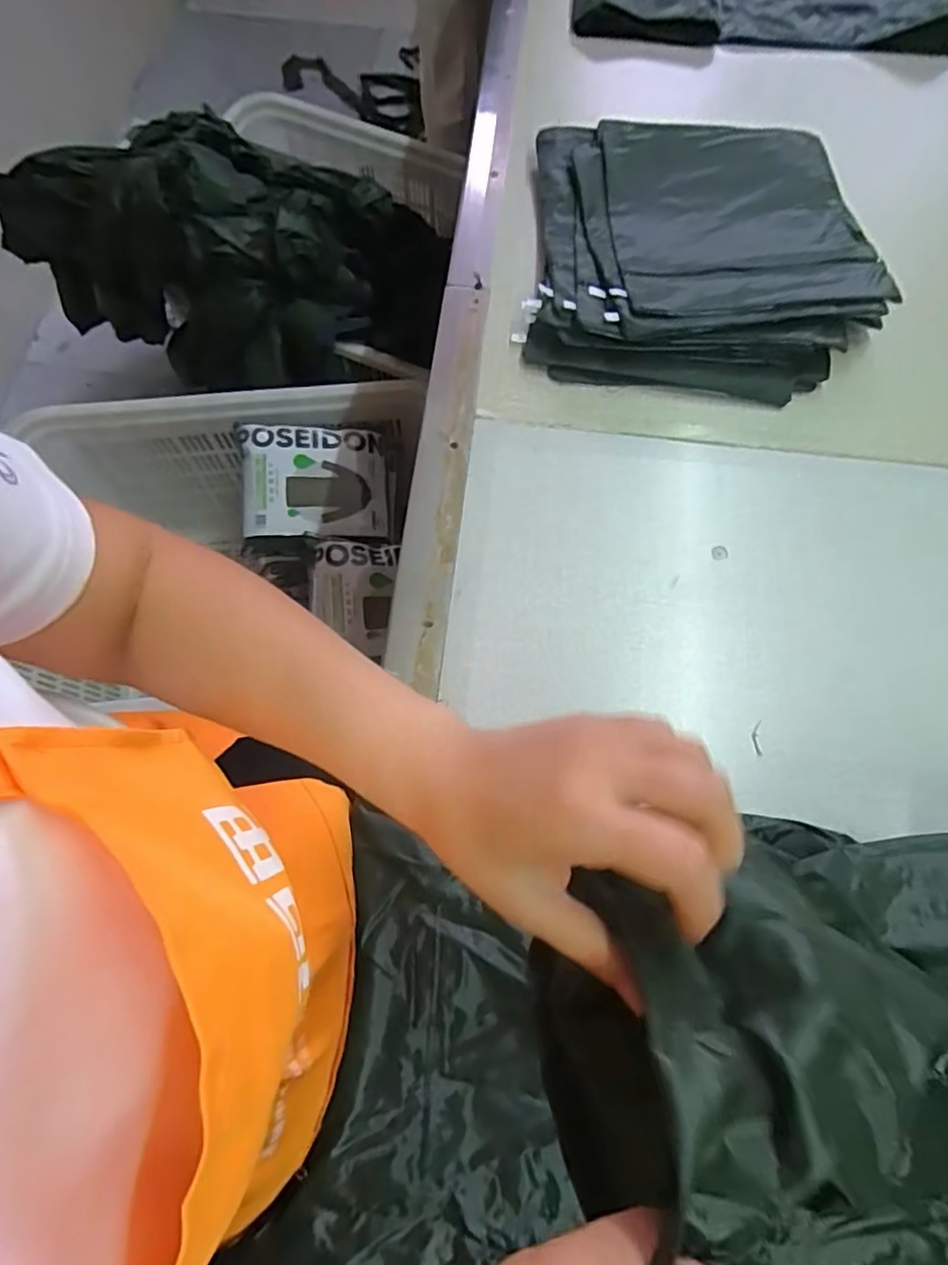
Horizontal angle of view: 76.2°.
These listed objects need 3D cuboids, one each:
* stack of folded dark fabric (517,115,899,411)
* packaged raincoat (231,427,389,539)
[{"bbox_3d":[0.245,-0.425,0.655,0.363,0.041,0.385,7,71,1],"label":"stack of folded dark fabric"},{"bbox_3d":[-0.295,-0.276,1.115,0.262,0.046,0.208,-1,78,-13],"label":"packaged raincoat"}]

